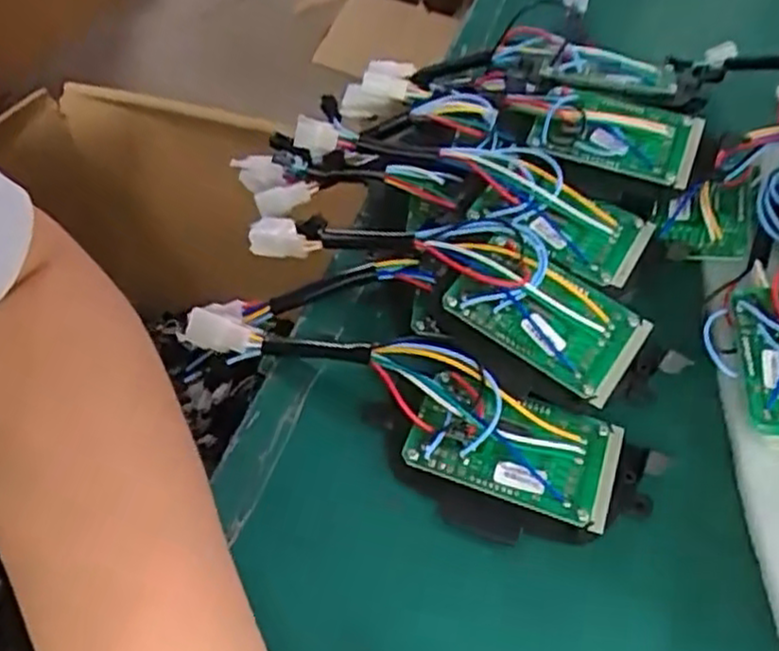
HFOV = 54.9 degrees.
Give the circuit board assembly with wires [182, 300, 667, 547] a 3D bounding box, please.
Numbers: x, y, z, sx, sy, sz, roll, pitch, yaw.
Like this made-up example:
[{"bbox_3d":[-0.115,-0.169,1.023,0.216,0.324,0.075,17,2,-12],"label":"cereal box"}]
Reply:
[{"bbox_3d":[0.001,0.034,0.308,0.207,0.024,0.062,20,50,13],"label":"circuit board assembly with wires"}]

